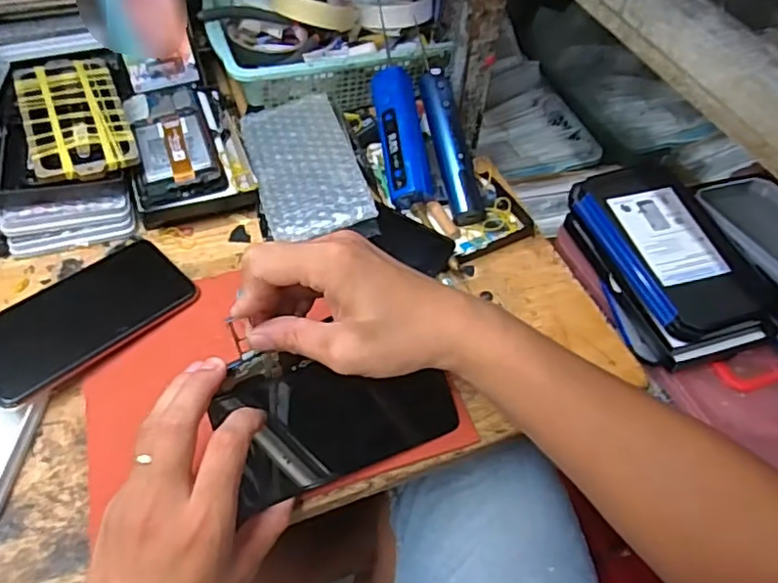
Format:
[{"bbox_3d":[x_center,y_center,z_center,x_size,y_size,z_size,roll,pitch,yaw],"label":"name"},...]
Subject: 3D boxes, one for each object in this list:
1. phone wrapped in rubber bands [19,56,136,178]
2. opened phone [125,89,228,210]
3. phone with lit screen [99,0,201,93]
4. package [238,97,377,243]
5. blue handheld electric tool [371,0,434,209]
[{"bbox_3d":[-0.278,-0.157,0.542,0.081,0.009,0.154,-17,58,-20],"label":"phone wrapped in rubber bands"},{"bbox_3d":[-0.201,-0.139,0.571,0.071,0.012,0.150,-16,55,-15],"label":"opened phone"},{"bbox_3d":[-0.231,-0.262,0.585,0.072,0.132,0.008,-22,36,-21],"label":"phone with lit screen"},{"bbox_3d":[-0.077,-0.117,0.558,0.088,0.016,0.174,-12,54,-13],"label":"package"},{"bbox_3d":[0.011,-0.152,0.570,0.039,0.030,0.147,-8,80,-10],"label":"blue handheld electric tool"}]

